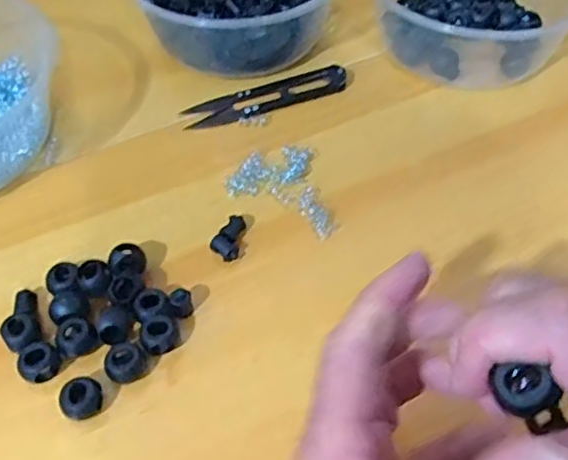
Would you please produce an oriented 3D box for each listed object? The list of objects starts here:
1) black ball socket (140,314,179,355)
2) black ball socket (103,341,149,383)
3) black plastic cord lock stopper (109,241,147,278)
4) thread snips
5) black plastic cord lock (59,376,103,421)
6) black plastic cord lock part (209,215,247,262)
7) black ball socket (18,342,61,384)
[{"bbox_3d":[-0.055,0.046,0.283,0.016,0.013,0.013,-15,54,-12],"label":"black ball socket"},{"bbox_3d":[-0.068,0.058,0.276,0.017,0.011,0.015,-29,57,-21],"label":"black ball socket"},{"bbox_3d":[-0.074,0.016,0.304,0.016,0.013,0.018,-8,52,-7],"label":"black plastic cord lock stopper"},{"bbox_3d":[-0.010,-0.081,0.380,0.098,0.010,0.023,-18,54,-14],"label":"thread snips"},{"bbox_3d":[-0.083,0.071,0.266,0.016,0.014,0.014,-28,57,-20],"label":"black plastic cord lock"},{"bbox_3d":[-0.025,0.004,0.318,0.015,0.007,0.024,27,57,20],"label":"black plastic cord lock part"},{"bbox_3d":[-0.105,0.058,0.276,0.017,0.014,0.014,-33,59,-23],"label":"black ball socket"}]

